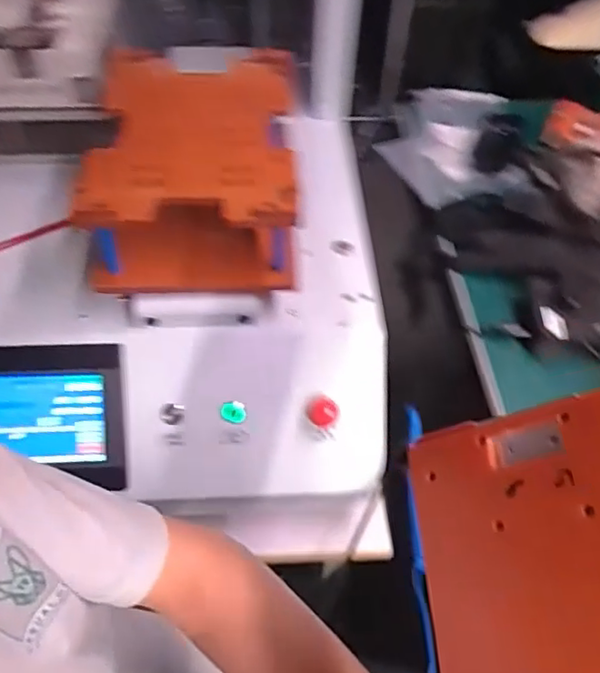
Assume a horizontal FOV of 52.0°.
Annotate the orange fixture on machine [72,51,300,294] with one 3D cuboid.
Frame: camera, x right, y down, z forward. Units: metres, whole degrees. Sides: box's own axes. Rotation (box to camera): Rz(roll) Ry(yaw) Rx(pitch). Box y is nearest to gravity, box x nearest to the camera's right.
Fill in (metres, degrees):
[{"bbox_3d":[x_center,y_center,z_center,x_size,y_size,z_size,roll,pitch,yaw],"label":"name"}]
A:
[{"bbox_3d":[-0.106,-0.175,0.637,0.191,0.122,0.270,-1,51,-4],"label":"orange fixture on machine"}]

